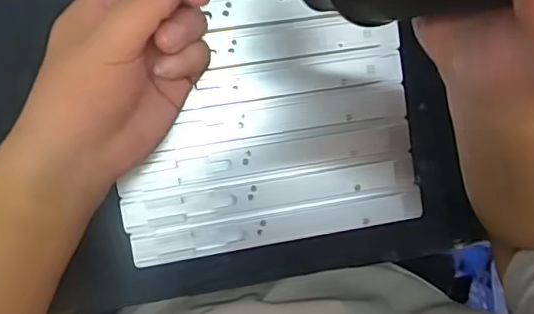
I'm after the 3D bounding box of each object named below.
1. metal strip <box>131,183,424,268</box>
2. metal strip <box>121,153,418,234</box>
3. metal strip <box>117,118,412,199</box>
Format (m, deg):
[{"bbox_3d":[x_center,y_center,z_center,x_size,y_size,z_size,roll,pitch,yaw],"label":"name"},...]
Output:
[{"bbox_3d":[0.013,0.050,0.404,0.214,0.005,0.025,-9,95,-7],"label":"metal strip"},{"bbox_3d":[0.007,0.026,0.401,0.216,0.006,0.024,-9,95,-7],"label":"metal strip"},{"bbox_3d":[0.003,-0.001,0.398,0.211,0.006,0.028,-9,95,-7],"label":"metal strip"}]

